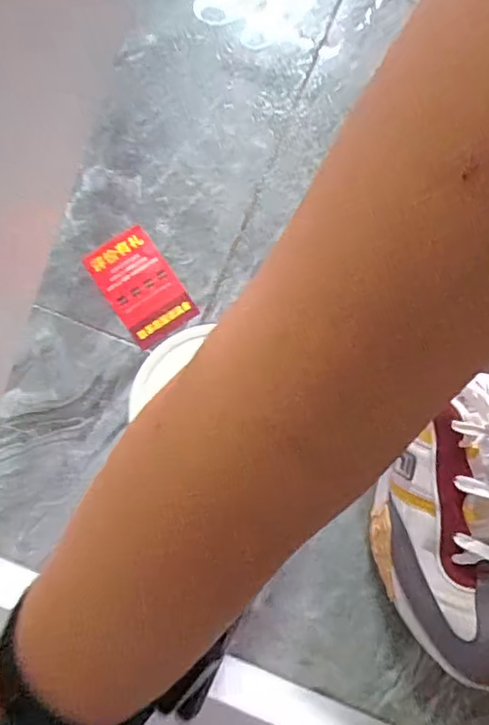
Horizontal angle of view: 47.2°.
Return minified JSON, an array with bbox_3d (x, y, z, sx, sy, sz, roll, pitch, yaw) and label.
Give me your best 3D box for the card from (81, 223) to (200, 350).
[{"bbox_3d":[-0.079,-0.059,0.424,0.052,0.004,0.085,-34,82,-7],"label":"card"}]

